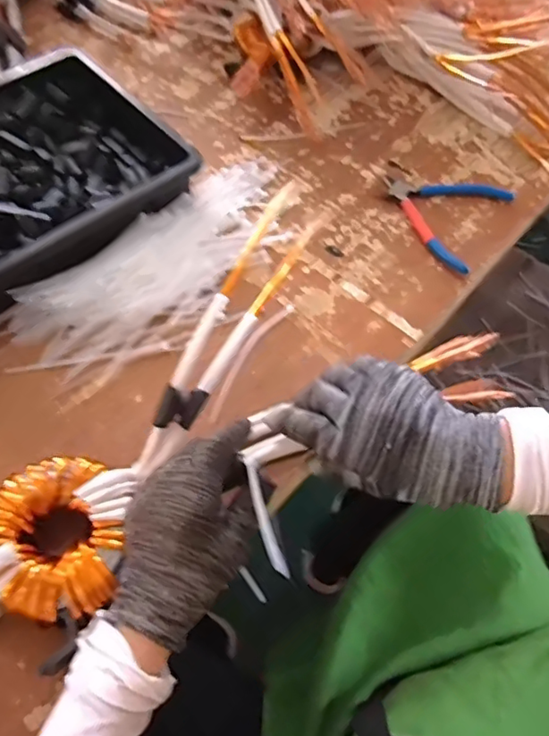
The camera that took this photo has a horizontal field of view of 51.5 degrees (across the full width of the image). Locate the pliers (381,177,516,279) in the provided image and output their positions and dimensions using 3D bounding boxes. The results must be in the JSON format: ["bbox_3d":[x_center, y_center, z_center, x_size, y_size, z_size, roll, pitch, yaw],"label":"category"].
[{"bbox_3d":[0.176,-0.175,0.630,0.133,0.014,0.132,29,65,13],"label":"pliers"}]

